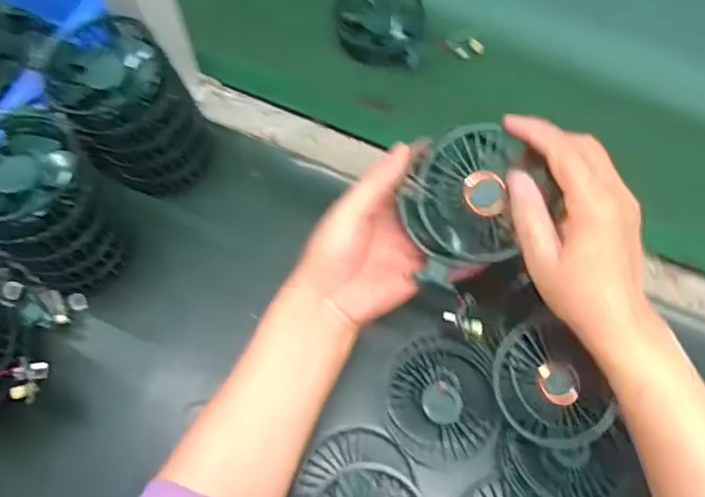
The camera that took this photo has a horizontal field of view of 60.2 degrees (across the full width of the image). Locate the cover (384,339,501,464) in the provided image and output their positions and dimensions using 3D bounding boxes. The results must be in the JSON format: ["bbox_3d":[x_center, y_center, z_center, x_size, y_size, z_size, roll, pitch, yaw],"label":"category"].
[{"bbox_3d":[0.068,0.116,0.466,0.080,0.020,0.090,-5,65,-3],"label":"cover"}]

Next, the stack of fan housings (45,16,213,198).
[{"bbox_3d":[-0.180,-0.110,0.505,0.097,0.117,0.106,-36,71,-16],"label":"stack of fan housings"}]

